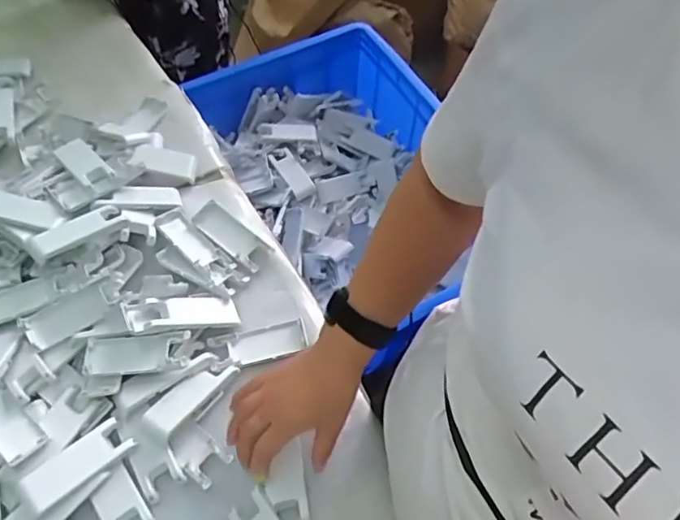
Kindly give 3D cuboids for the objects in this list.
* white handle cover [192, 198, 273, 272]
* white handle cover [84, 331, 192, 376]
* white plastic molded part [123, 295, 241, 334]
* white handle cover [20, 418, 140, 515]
[{"bbox_3d":[-0.130,-0.032,0.670,0.101,0.020,0.039,33,64,18],"label":"white handle cover"},{"bbox_3d":[-0.207,0.096,0.570,0.100,0.021,0.041,-3,58,-2],"label":"white handle cover"},{"bbox_3d":[-0.167,0.055,0.596,0.116,0.020,0.037,-1,55,-28],"label":"white plastic molded part"},{"bbox_3d":[-0.241,0.186,0.512,0.038,0.010,0.094,39,49,21],"label":"white handle cover"}]

